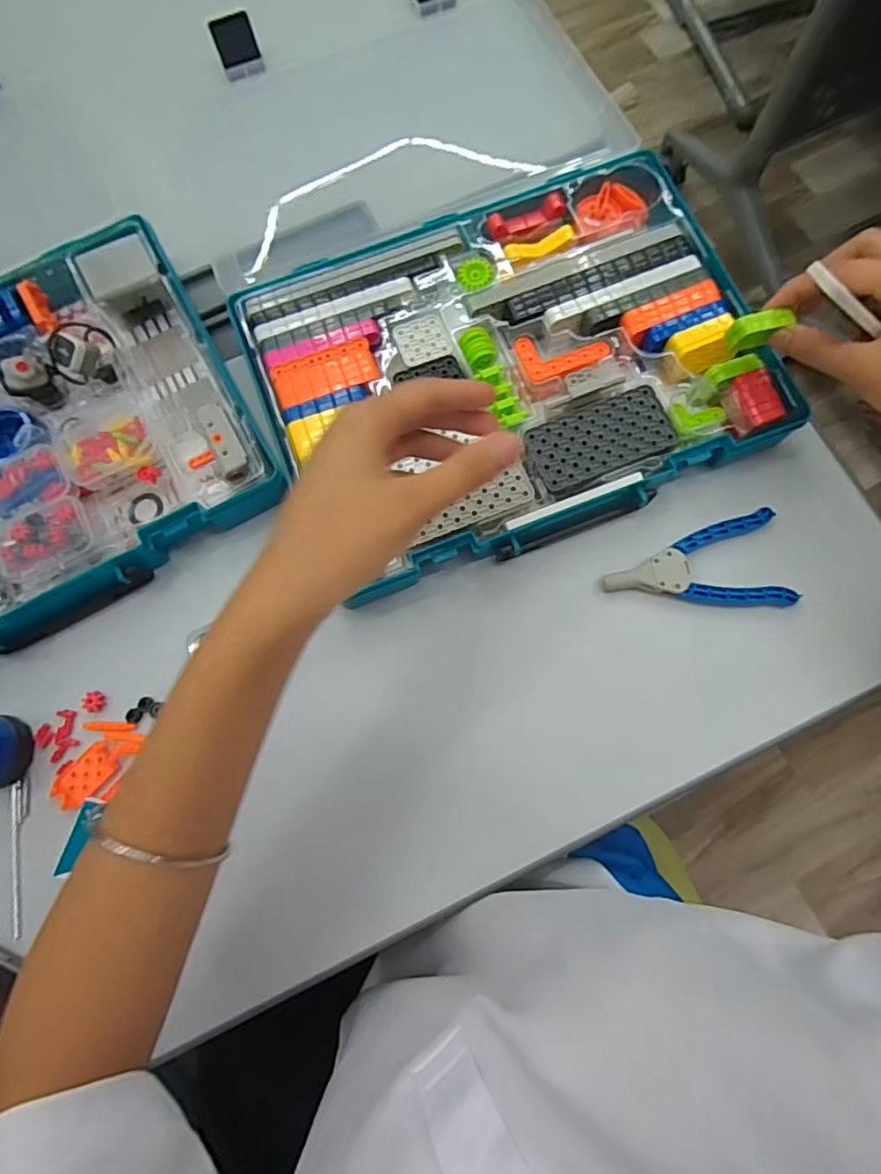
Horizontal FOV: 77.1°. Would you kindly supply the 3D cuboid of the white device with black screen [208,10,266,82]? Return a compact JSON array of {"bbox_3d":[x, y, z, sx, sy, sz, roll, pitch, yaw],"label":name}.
[{"bbox_3d":[-0.185,-0.494,0.505,0.037,0.026,0.038,-18,78,-2],"label":"white device with black screen"}]

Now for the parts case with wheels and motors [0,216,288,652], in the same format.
[{"bbox_3d":[-0.328,-0.092,0.419,0.359,0.059,0.265,-30,79,-5],"label":"parts case with wheels and motors"}]

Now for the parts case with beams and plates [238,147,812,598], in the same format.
[{"bbox_3d":[0.049,-0.165,0.414,0.344,0.042,0.266,-23,78,-3],"label":"parts case with beams and plates"}]

